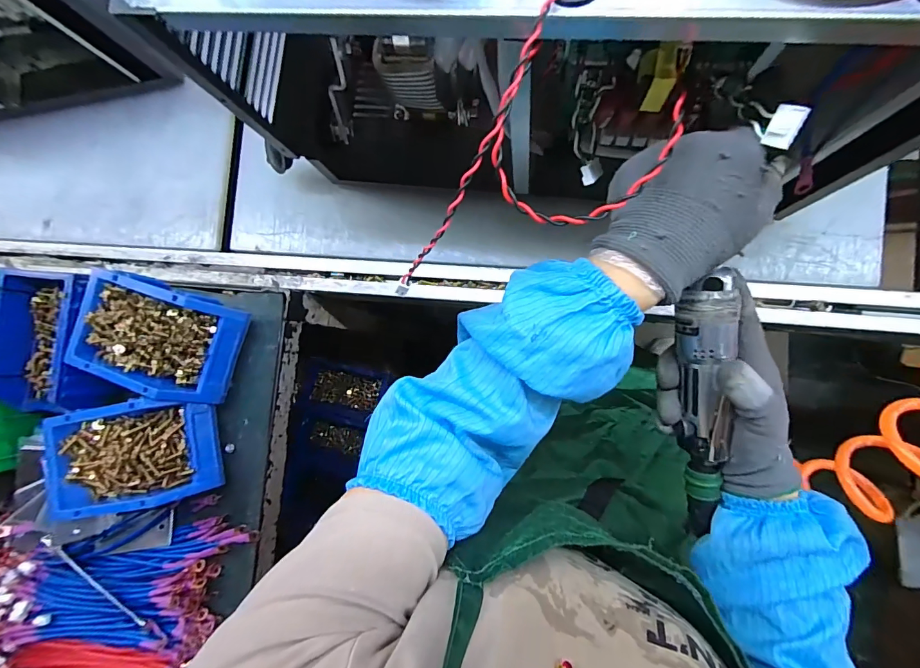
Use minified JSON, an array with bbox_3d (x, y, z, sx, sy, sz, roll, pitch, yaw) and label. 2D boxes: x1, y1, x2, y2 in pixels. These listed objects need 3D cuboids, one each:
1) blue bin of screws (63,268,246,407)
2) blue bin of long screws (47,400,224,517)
[{"bbox_3d":[-0.321,0.003,0.446,0.151,0.079,0.110,18,90,10],"label":"blue bin of screws"},{"bbox_3d":[-0.346,0.128,0.439,0.152,0.075,0.107,-11,85,8],"label":"blue bin of long screws"}]

